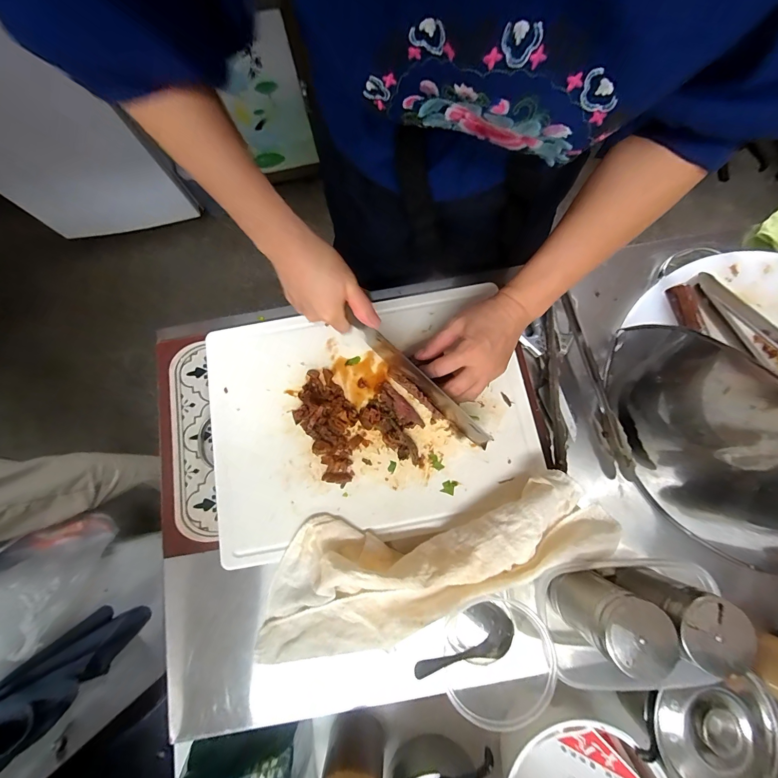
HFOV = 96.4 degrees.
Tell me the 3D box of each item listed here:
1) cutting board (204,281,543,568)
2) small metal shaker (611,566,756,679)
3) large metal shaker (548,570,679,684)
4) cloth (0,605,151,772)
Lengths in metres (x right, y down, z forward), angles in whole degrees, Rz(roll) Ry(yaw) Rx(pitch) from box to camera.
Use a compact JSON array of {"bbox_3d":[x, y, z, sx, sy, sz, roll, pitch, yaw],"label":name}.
[{"bbox_3d":[-0.033,0.031,0.442,0.393,0.013,0.303,-14,77,-2],"label":"cutting board"},{"bbox_3d":[0.287,0.225,0.349,0.063,0.099,0.059,0,77,1],"label":"small metal shaker"},{"bbox_3d":[0.217,0.226,0.346,0.073,0.097,0.065,29,80,7],"label":"large metal shaker"},{"bbox_3d":[-0.658,0.581,0.717,0.063,0.361,0.162,-6,77,0],"label":"cloth"}]

